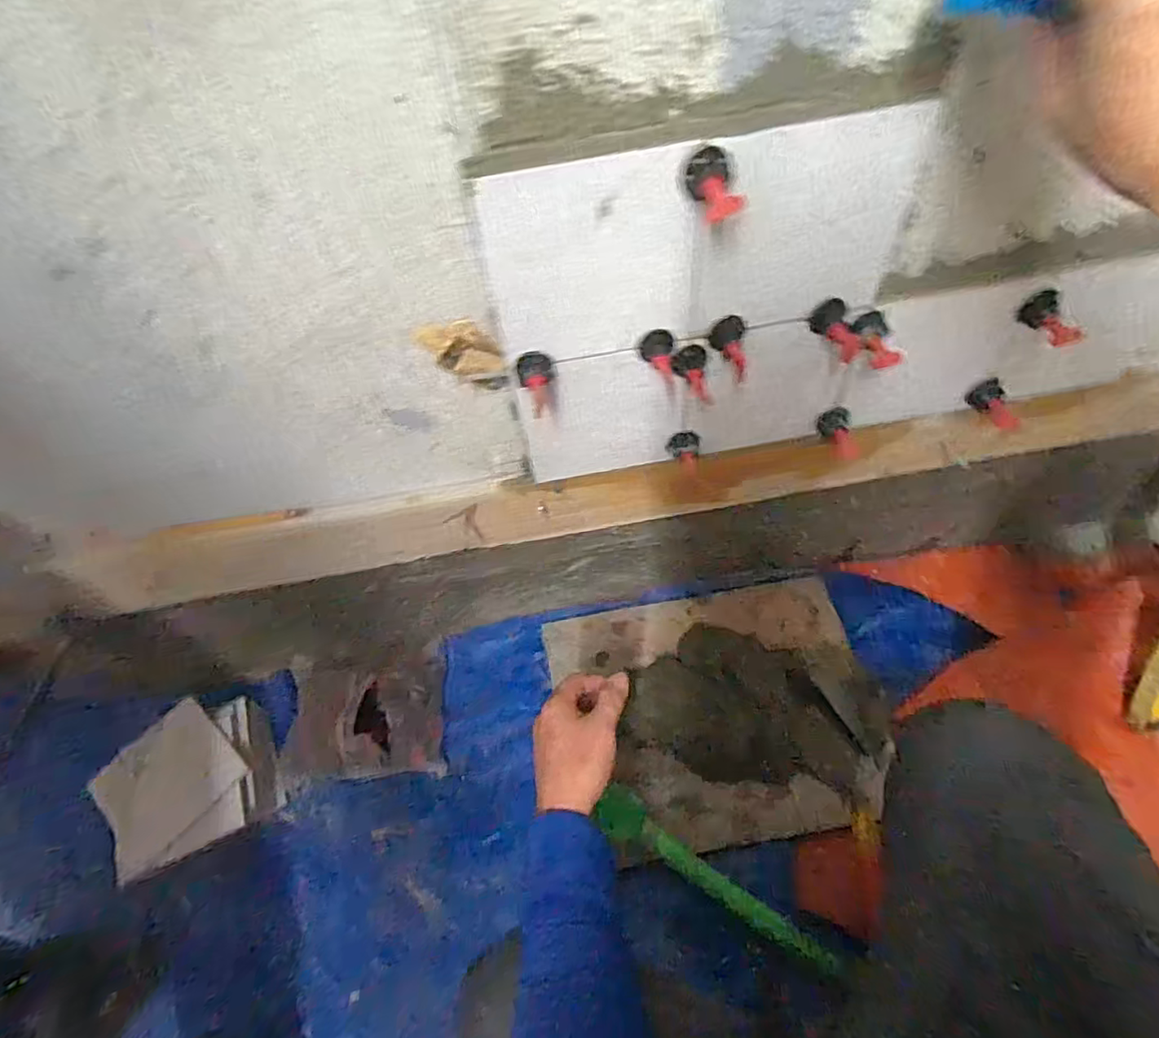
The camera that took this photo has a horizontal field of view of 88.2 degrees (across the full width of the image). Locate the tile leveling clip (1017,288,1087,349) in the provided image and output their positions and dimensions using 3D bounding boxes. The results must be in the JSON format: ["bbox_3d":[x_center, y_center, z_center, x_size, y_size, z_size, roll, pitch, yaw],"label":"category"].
[{"bbox_3d":[0.394,-0.165,0.499,0.026,0.024,0.050,-28,77,-13],"label":"tile leveling clip"}]

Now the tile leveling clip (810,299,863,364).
[{"bbox_3d":[0.203,-0.146,0.472,0.025,0.027,0.050,-10,56,-2],"label":"tile leveling clip"}]

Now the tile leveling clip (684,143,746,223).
[{"bbox_3d":[0.081,-0.203,0.362,0.027,0.028,0.035,-16,56,-5],"label":"tile leveling clip"}]

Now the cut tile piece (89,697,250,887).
[{"bbox_3d":[-0.485,0.309,0.699,0.013,0.116,0.155,-25,15,34],"label":"cut tile piece"}]

